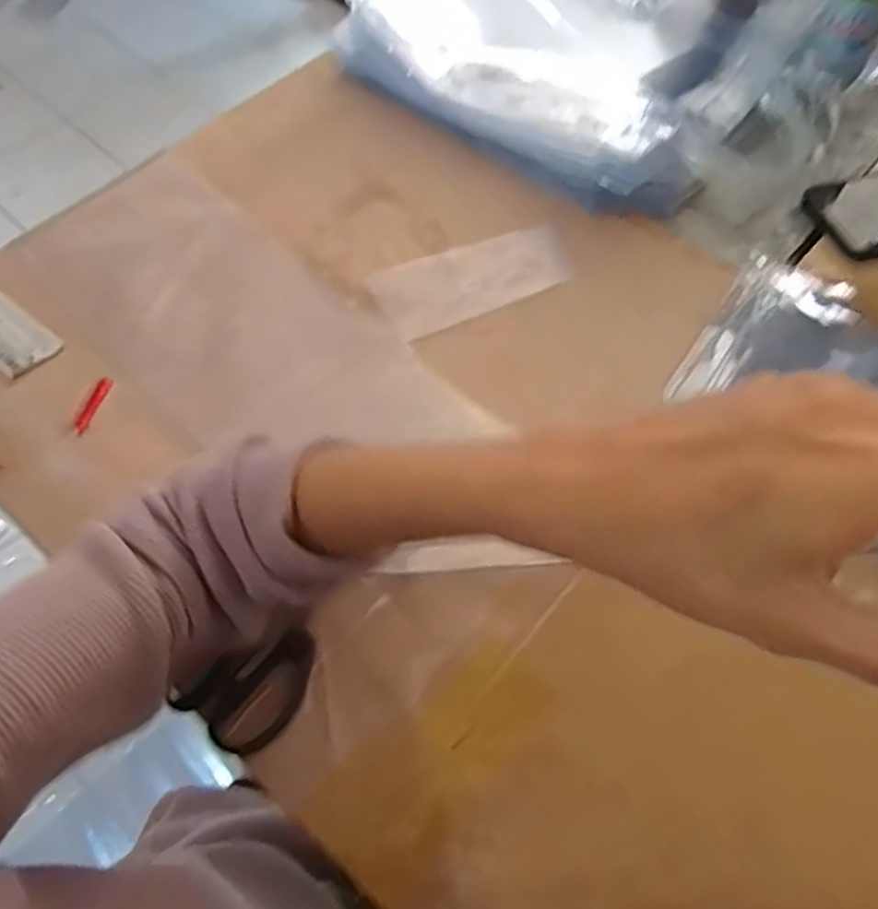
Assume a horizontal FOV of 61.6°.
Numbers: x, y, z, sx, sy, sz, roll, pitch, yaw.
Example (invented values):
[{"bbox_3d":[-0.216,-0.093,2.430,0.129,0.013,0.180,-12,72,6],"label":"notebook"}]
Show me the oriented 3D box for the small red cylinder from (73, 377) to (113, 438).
[{"bbox_3d":[-0.223,-0.031,0.476,0.008,0.004,0.043,14,60,6],"label":"small red cylinder"}]

